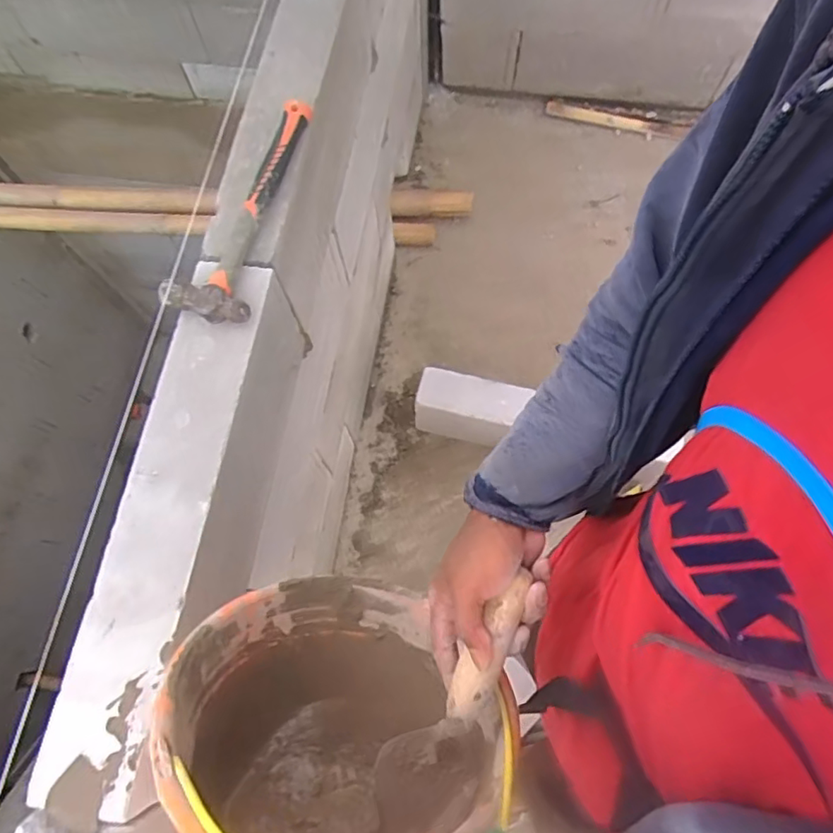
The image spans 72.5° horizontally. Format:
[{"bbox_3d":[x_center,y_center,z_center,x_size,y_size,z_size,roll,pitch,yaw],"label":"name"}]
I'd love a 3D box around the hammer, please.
[{"bbox_3d":[-0.211,-0.268,0.720,0.104,0.032,0.327,15,73,6],"label":"hammer"}]

